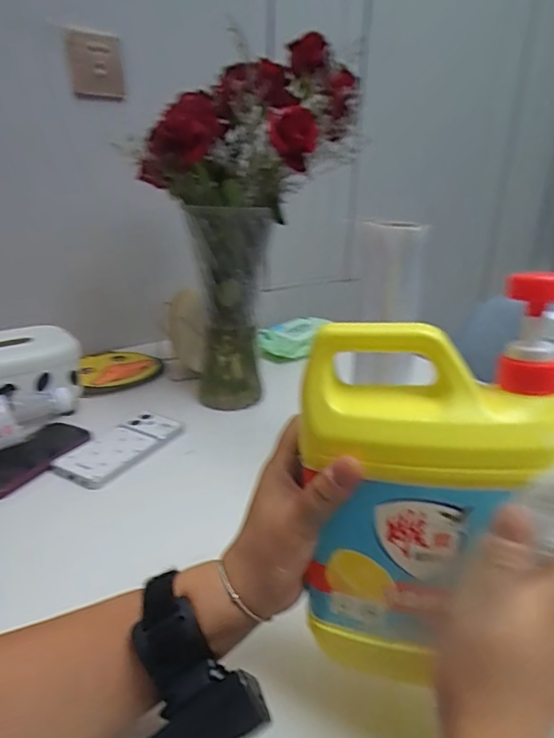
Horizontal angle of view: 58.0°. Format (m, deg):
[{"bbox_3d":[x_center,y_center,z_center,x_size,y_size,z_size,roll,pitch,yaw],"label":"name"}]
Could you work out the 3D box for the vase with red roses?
[{"bbox_3d":[-0.039,-0.171,0.680,0.236,0.461,0.179,1,22,-2],"label":"vase with red roses"}]

